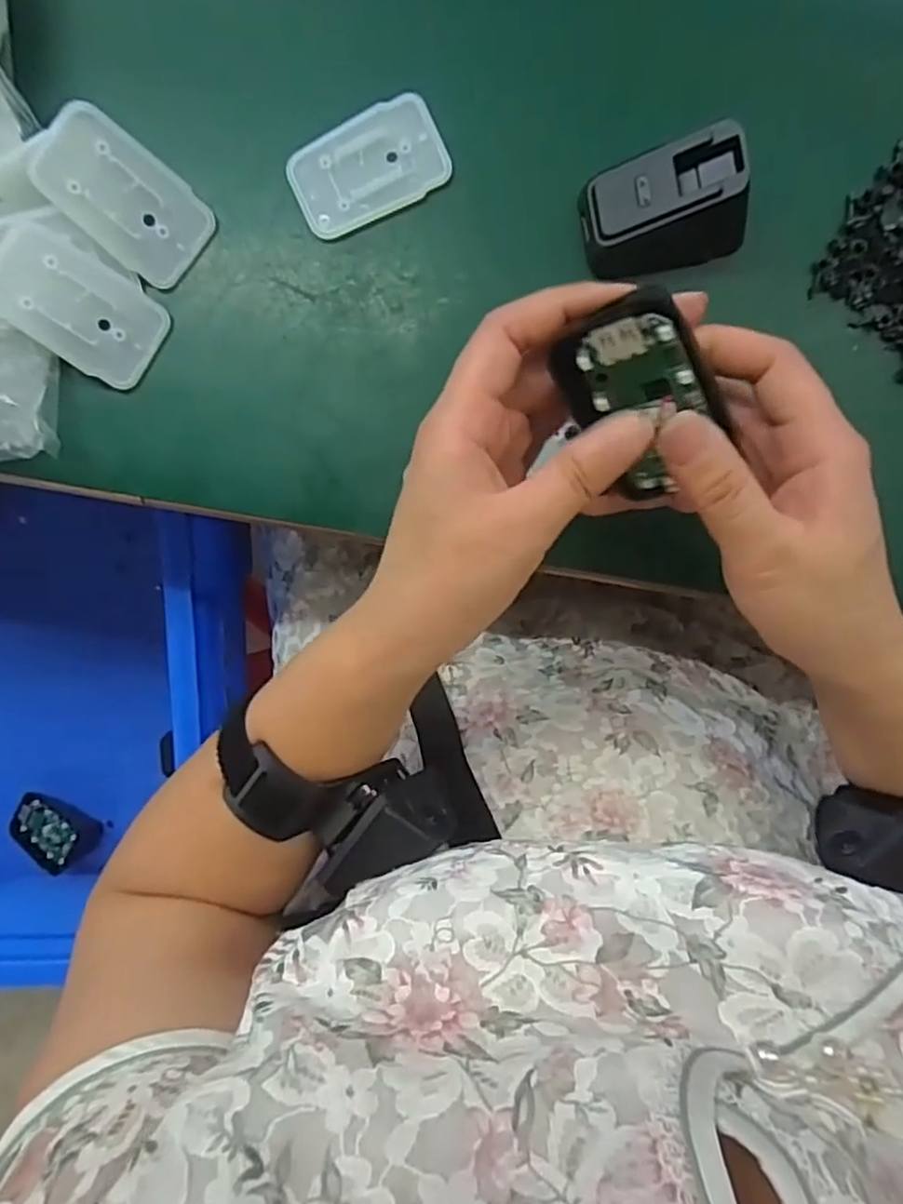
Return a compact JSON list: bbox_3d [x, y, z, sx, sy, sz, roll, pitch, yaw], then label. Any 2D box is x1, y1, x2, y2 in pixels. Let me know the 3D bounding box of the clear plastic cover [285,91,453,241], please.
[{"bbox_3d":[-0.038,-0.197,0.306,0.069,0.007,0.043,-24,90,1],"label":"clear plastic cover"}]

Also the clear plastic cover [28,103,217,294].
[{"bbox_3d":[-0.144,-0.177,0.298,0.067,0.004,0.045,34,96,-30],"label":"clear plastic cover"}]

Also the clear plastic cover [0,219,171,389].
[{"bbox_3d":[-0.167,-0.132,0.303,0.068,0.004,0.046,31,93,-26],"label":"clear plastic cover"}]

